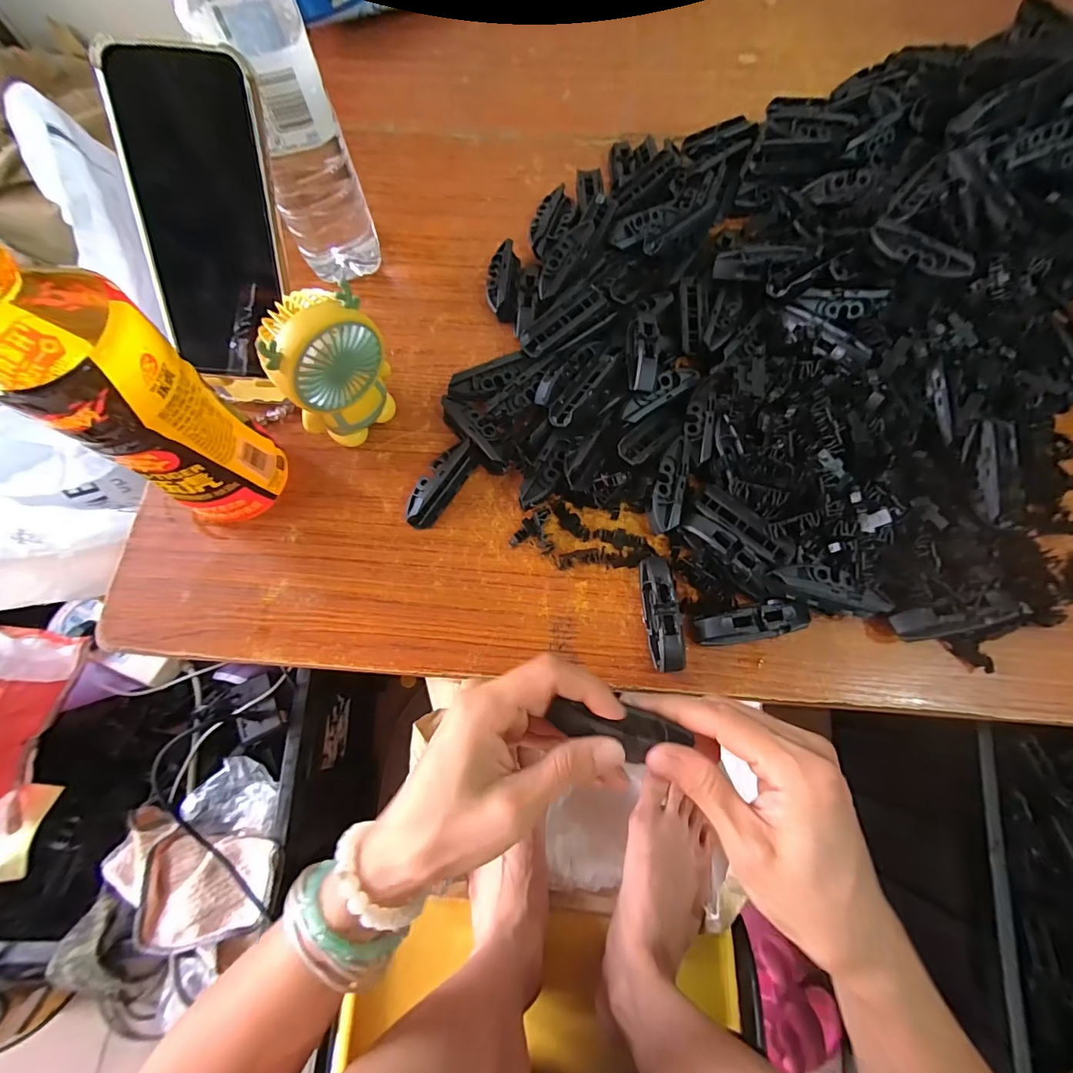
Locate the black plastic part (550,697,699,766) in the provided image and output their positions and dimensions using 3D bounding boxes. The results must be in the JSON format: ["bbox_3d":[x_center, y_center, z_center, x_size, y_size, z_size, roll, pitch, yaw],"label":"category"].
[{"bbox_3d":[0.042,0.093,0.223,0.071,0.015,0.021,11,72,-5],"label":"black plastic part"}]

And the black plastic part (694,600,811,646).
[{"bbox_3d":[0.137,0.055,0.300,0.072,0.019,0.020,-12,72,-3],"label":"black plastic part"}]

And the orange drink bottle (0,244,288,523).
[{"bbox_3d":[-0.216,-0.072,0.258,0.073,0.186,0.063,32,75,11],"label":"orange drink bottle"}]

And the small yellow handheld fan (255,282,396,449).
[{"bbox_3d":[-0.130,-0.105,0.306,0.036,0.115,0.066,40,77,13],"label":"small yellow handheld fan"}]

